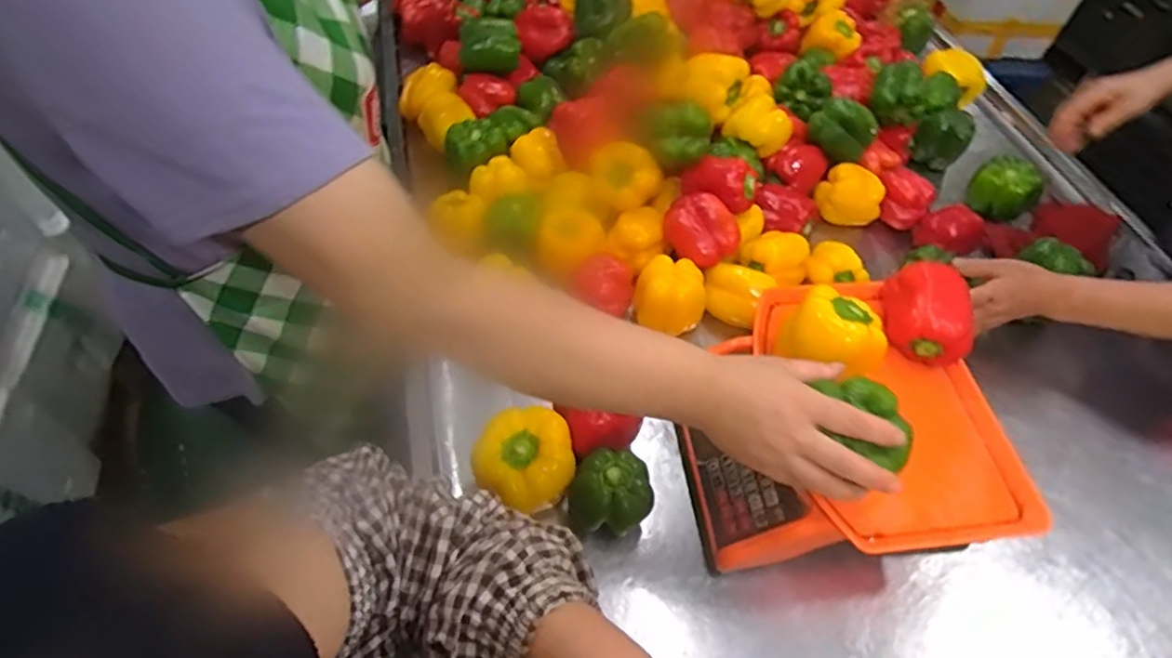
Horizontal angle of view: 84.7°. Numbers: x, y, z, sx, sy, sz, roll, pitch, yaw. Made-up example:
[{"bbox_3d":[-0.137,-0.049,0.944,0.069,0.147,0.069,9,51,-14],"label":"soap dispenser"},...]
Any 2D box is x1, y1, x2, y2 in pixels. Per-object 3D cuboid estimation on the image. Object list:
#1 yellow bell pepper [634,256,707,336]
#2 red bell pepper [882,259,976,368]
[{"bbox_3d":[0.104,-0.041,0.795,0.084,0.069,0.069,6,54,-1],"label":"yellow bell pepper"},{"bbox_3d":[0.347,-0.017,0.652,0.072,0.069,0.091,9,54,2],"label":"red bell pepper"}]

